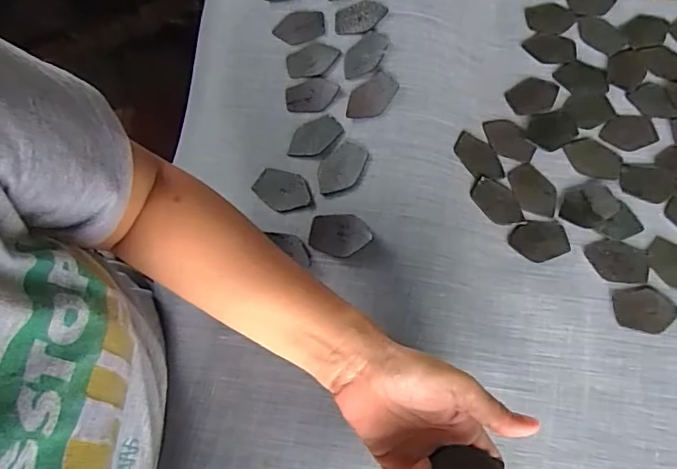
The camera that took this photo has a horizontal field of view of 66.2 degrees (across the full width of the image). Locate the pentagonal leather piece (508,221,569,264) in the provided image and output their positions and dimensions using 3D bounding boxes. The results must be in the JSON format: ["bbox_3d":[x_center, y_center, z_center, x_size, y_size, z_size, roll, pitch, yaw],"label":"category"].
[{"bbox_3d":[0.180,0.006,0.466,0.053,0.004,0.036,-13,72,-10],"label":"pentagonal leather piece"}]

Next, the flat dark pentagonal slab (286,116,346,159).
[{"bbox_3d":[-0.023,-0.090,0.485,0.053,0.004,0.038,-37,62,-10],"label":"flat dark pentagonal slab"}]

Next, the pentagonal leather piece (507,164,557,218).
[{"bbox_3d":[0.183,-0.041,0.488,0.038,0.004,0.053,-16,69,-5],"label":"pentagonal leather piece"}]

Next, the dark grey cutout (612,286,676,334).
[{"bbox_3d":[0.265,0.064,0.446,0.053,0.004,0.039,3,69,2],"label":"dark grey cutout"}]

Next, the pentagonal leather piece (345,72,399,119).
[{"bbox_3d":[0.030,-0.127,0.486,0.052,0.004,0.038,-34,63,1],"label":"pentagonal leather piece"}]

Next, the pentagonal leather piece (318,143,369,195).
[{"bbox_3d":[0.002,-0.058,0.463,0.052,0.004,0.037,-41,66,-6],"label":"pentagonal leather piece"}]

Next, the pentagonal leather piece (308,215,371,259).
[{"bbox_3d":[0.001,0.001,0.436,0.050,0.004,0.036,6,69,10],"label":"pentagonal leather piece"}]

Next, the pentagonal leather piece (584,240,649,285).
[{"bbox_3d":[0.248,0.024,0.463,0.055,0.004,0.038,7,69,4],"label":"pentagonal leather piece"}]

